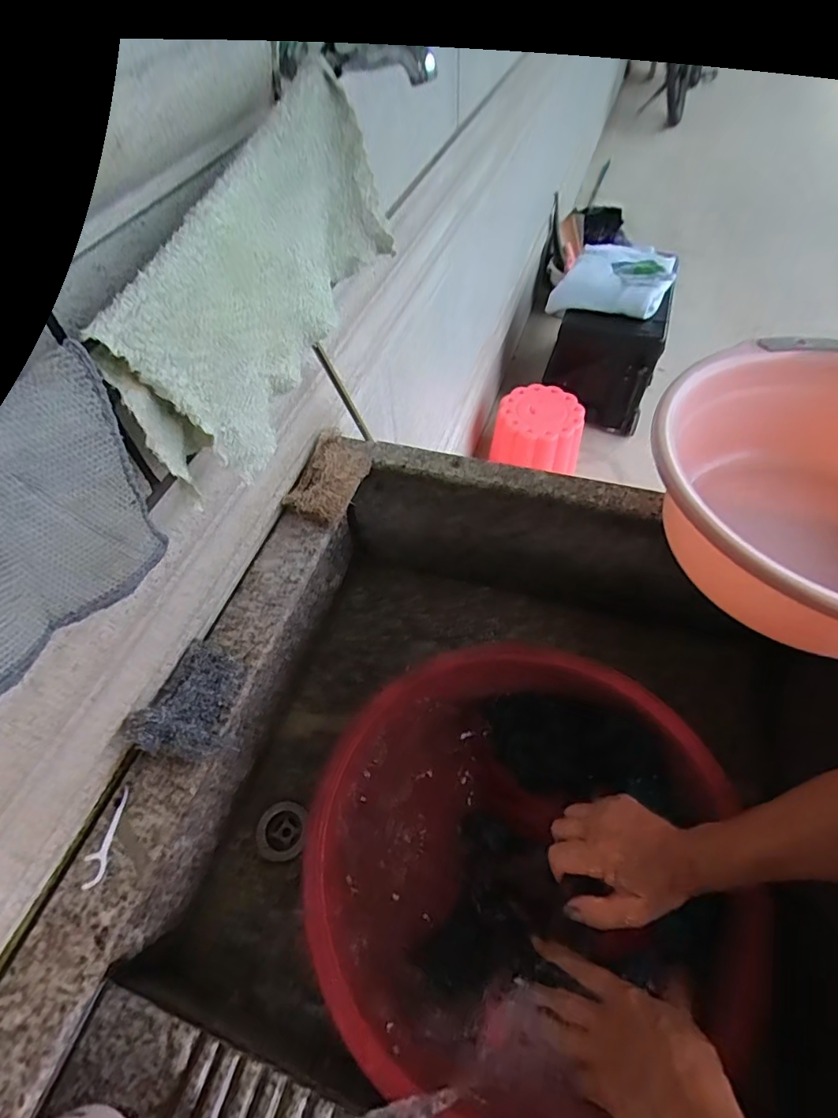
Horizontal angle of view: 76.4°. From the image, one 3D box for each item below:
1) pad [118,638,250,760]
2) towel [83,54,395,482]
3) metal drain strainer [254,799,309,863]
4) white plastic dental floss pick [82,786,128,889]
[{"bbox_3d":[-0.186,0.117,0.439,0.063,0.022,0.095,35,47,-17],"label":"pad"},{"bbox_3d":[-0.101,-0.184,0.362,0.029,0.158,0.277,17,57,14],"label":"towel"},{"bbox_3d":[-0.154,0.304,0.596,0.053,0.016,0.058,-1,54,2],"label":"metal drain strainer"},{"bbox_3d":[-0.236,0.207,0.398,0.018,0.004,0.067,-1,54,2],"label":"white plastic dental floss pick"}]

